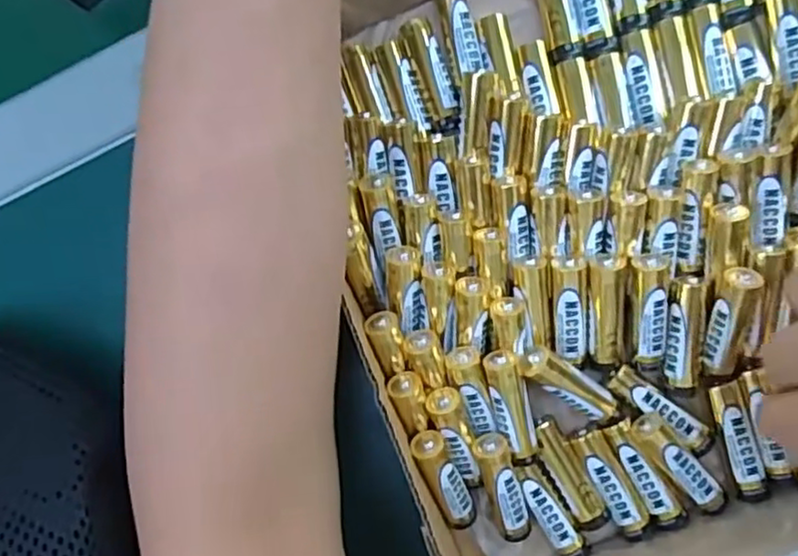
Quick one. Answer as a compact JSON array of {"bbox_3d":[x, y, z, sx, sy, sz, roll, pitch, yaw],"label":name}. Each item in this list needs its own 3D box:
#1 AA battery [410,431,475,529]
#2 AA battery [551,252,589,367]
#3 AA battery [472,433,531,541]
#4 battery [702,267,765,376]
[{"bbox_3d":[0.019,0.082,0.273,0.014,0.013,0.049,-24,116,3],"label":"AA battery"},{"bbox_3d":[0.069,0.014,0.270,0.013,0.011,0.046,-7,108,3],"label":"AA battery"},{"bbox_3d":[0.043,0.086,0.273,0.013,0.013,0.048,-19,107,3],"label":"AA battery"},{"bbox_3d":[0.129,0.018,0.263,0.014,0.010,0.044,3,115,3],"label":"battery"}]

